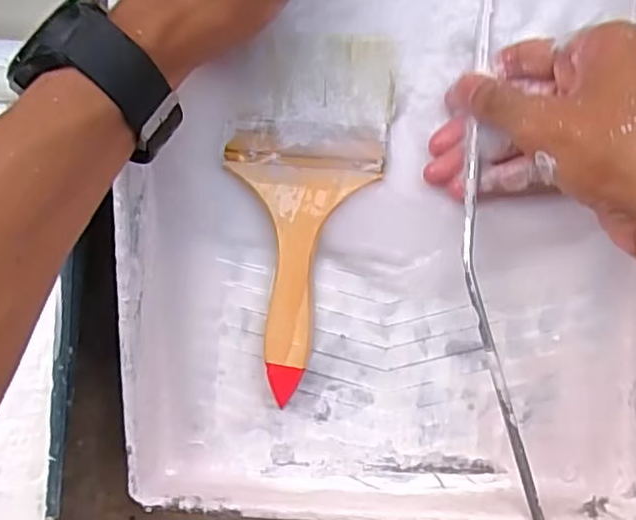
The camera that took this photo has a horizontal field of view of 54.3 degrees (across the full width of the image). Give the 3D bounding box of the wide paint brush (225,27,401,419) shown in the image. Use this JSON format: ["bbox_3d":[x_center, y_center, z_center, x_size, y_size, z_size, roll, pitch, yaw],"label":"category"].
[{"bbox_3d":[-0.012,-0.025,0.335,0.083,0.016,0.191,8,98,5],"label":"wide paint brush"}]

